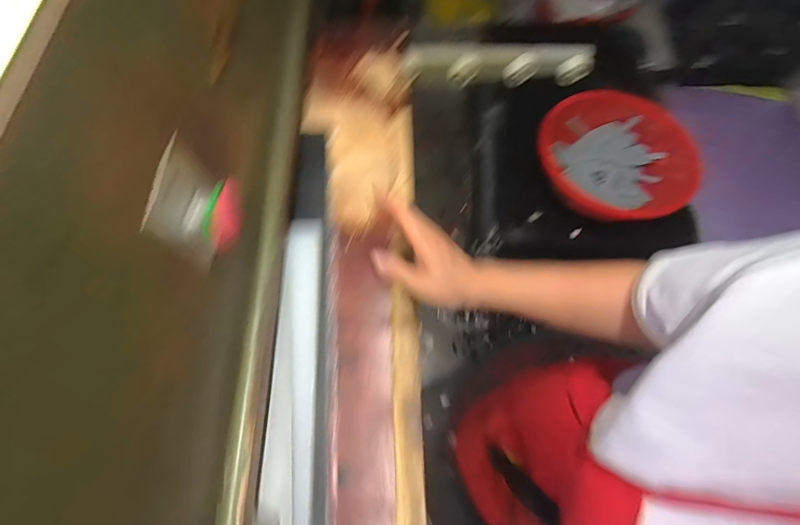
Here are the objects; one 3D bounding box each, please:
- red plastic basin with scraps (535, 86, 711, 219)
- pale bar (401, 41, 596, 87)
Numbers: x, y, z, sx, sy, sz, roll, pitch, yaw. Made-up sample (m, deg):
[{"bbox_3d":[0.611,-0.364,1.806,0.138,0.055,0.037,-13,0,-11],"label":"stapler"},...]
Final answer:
[{"bbox_3d":[0.592,-0.289,1.017,0.423,0.156,0.376,-23,70,-9],"label":"red plastic basin with scraps"},{"bbox_3d":[0.177,-0.372,0.684,0.344,0.067,0.052,-1,68,0],"label":"pale bar"}]

